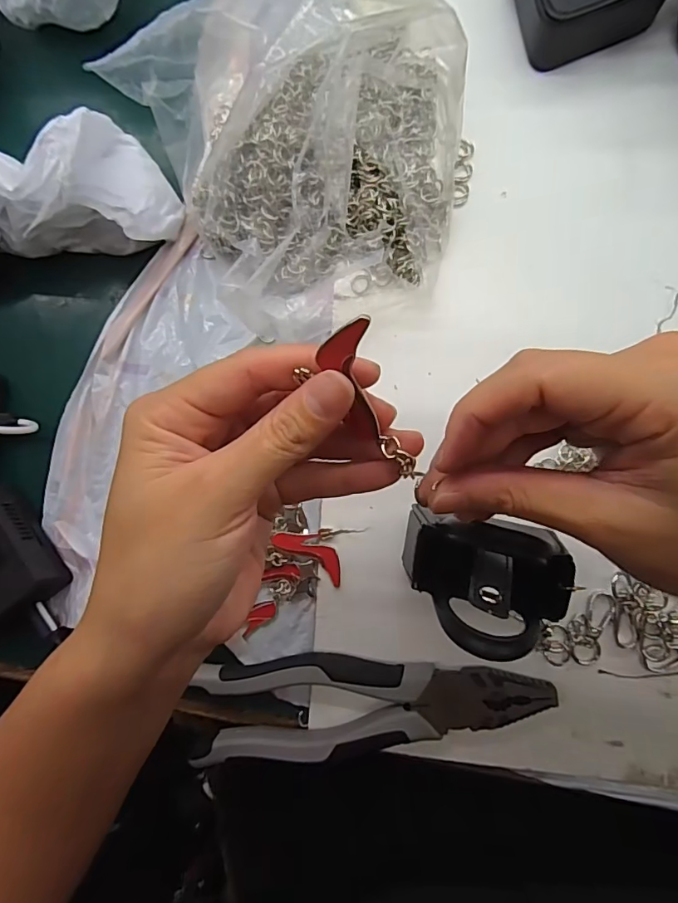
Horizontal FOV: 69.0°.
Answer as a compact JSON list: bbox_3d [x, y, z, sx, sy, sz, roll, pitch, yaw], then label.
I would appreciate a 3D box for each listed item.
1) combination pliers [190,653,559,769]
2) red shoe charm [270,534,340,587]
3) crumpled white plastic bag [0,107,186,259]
[{"bbox_3d":[0.018,0.137,0.267,0.182,0.022,0.047,-5,84,8],"label":"combination pliers"},{"bbox_3d":[-0.016,0.059,0.289,0.045,0.004,0.018,31,90,10],"label":"red shoe charm"},{"bbox_3d":[-0.173,-0.158,0.289,0.149,0.080,0.069,-3,85,-5],"label":"crumpled white plastic bag"}]

